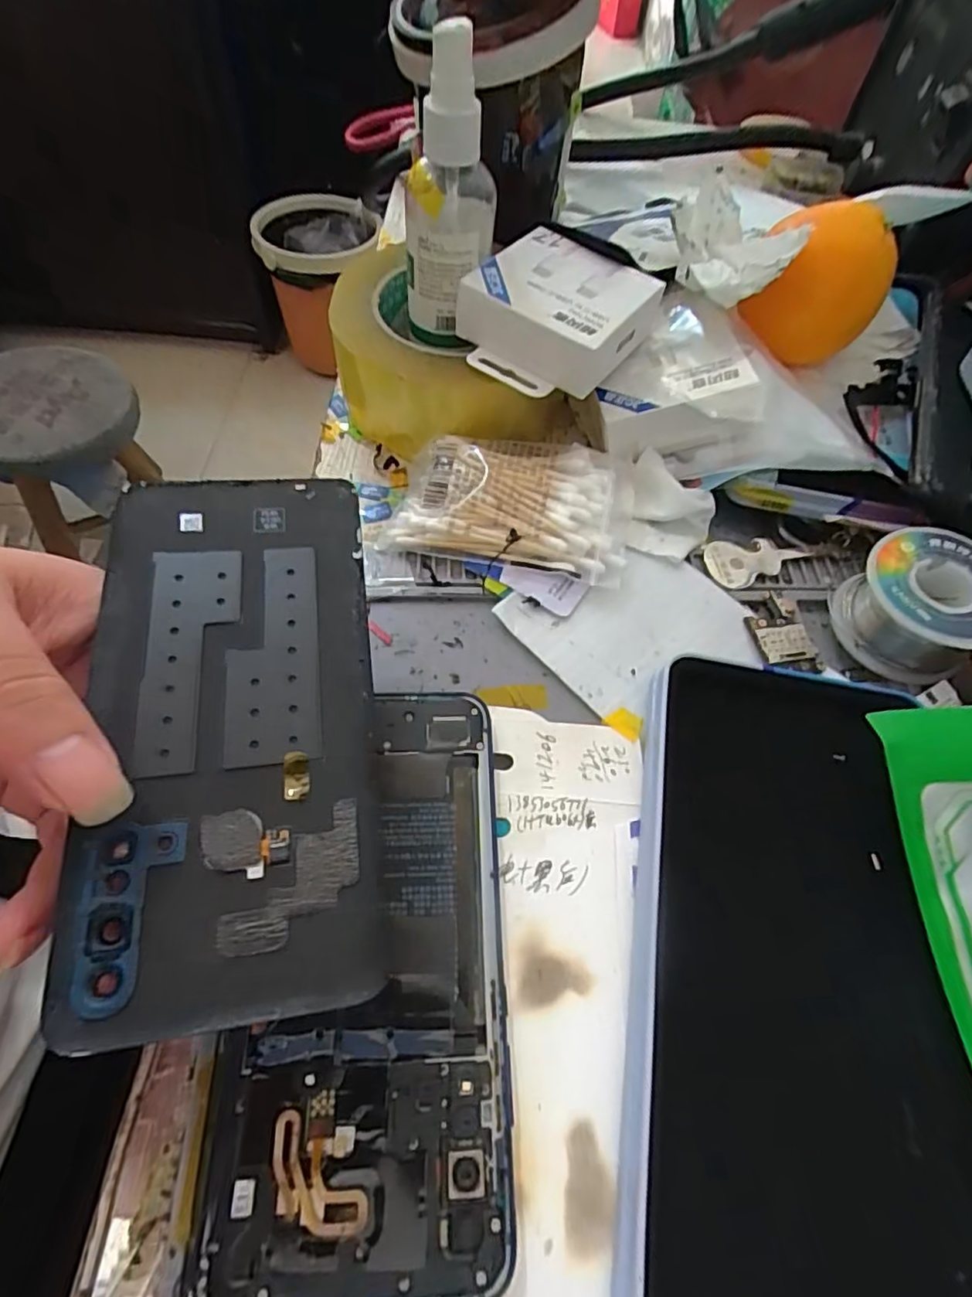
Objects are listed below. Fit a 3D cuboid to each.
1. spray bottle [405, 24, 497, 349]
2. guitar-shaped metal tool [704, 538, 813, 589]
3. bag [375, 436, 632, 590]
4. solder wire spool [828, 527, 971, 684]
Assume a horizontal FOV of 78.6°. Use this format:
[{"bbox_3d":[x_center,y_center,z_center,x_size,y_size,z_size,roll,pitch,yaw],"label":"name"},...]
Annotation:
[{"bbox_3d":[-0.017,-0.192,0.257,0.037,0.105,0.037,6,41,-6],"label":"spray bottle"},{"bbox_3d":[0.123,-0.042,0.270,0.050,0.004,0.024,-13,62,-11],"label":"guitar-shaped metal tool"},{"bbox_3d":[0.012,-0.068,0.266,0.102,0.023,0.070,14,61,4],"label":"bag"},{"bbox_3d":[0.173,-0.018,0.236,0.052,0.034,0.053,2,61,-3],"label":"solder wire spool"}]

